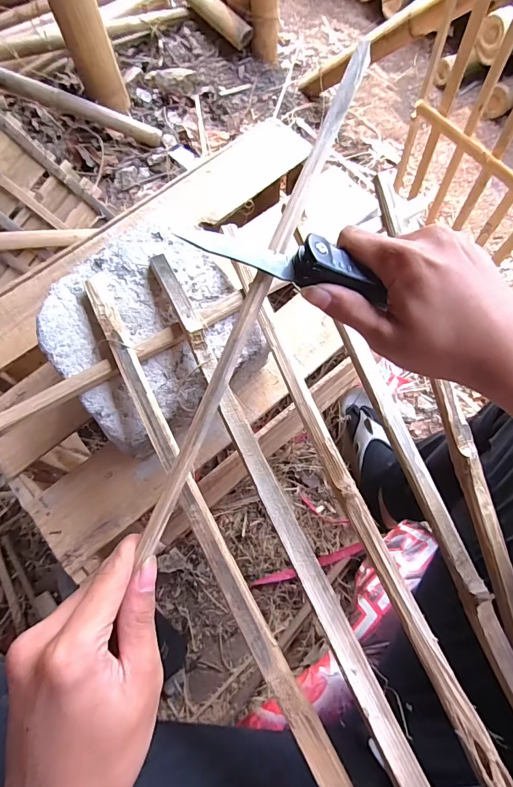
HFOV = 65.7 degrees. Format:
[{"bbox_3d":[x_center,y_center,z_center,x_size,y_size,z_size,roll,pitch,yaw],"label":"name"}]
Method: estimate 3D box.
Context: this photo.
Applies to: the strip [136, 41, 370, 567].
[{"bbox_3d":[0.003,-0.065,0.244,0.011,0.009,0.334,23,85,8],"label":"strip"}]

